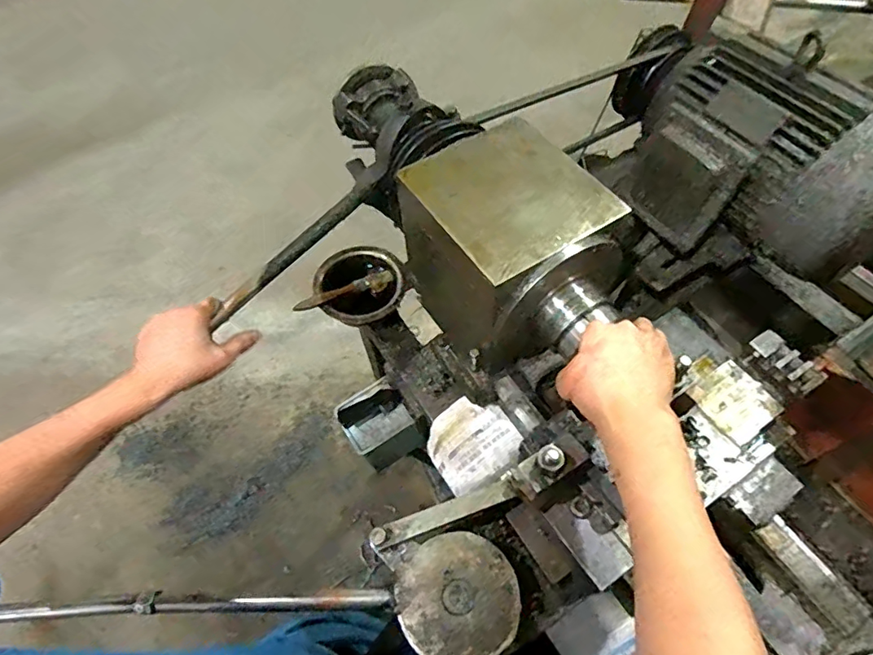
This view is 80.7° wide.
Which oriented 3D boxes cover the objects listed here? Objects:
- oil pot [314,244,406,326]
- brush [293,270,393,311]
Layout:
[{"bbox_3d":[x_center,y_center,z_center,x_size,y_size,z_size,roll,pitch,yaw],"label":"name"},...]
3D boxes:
[{"bbox_3d":[-0.111,-0.061,0.770,0.126,0.050,0.133,-1,57,2],"label":"oil pot"},{"bbox_3d":[-0.133,-0.052,0.737,0.151,0.021,0.024,-22,58,-29],"label":"brush"}]

